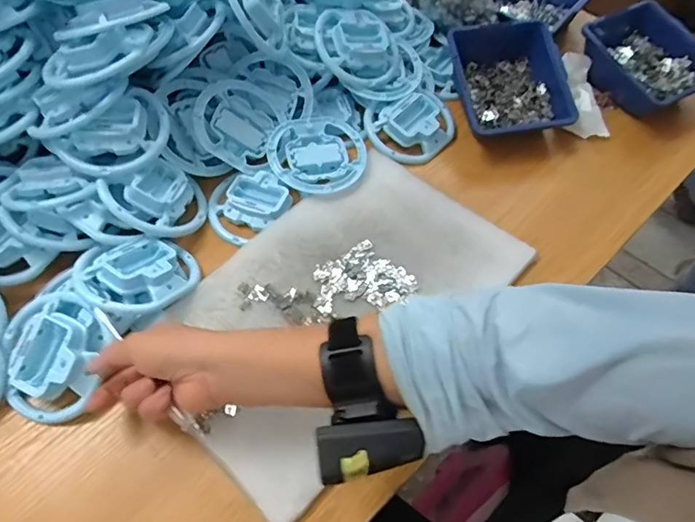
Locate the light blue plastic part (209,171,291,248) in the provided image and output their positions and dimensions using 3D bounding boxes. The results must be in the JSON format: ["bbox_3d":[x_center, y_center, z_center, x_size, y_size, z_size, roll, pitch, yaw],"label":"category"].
[{"bbox_3d":[-0.106,-0.061,0.513,0.078,0.020,0.081,1,58,-1],"label":"light blue plastic part"}]

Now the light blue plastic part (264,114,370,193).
[{"bbox_3d":[-0.032,-0.115,0.538,0.103,0.014,0.099,1,58,-1],"label":"light blue plastic part"}]

